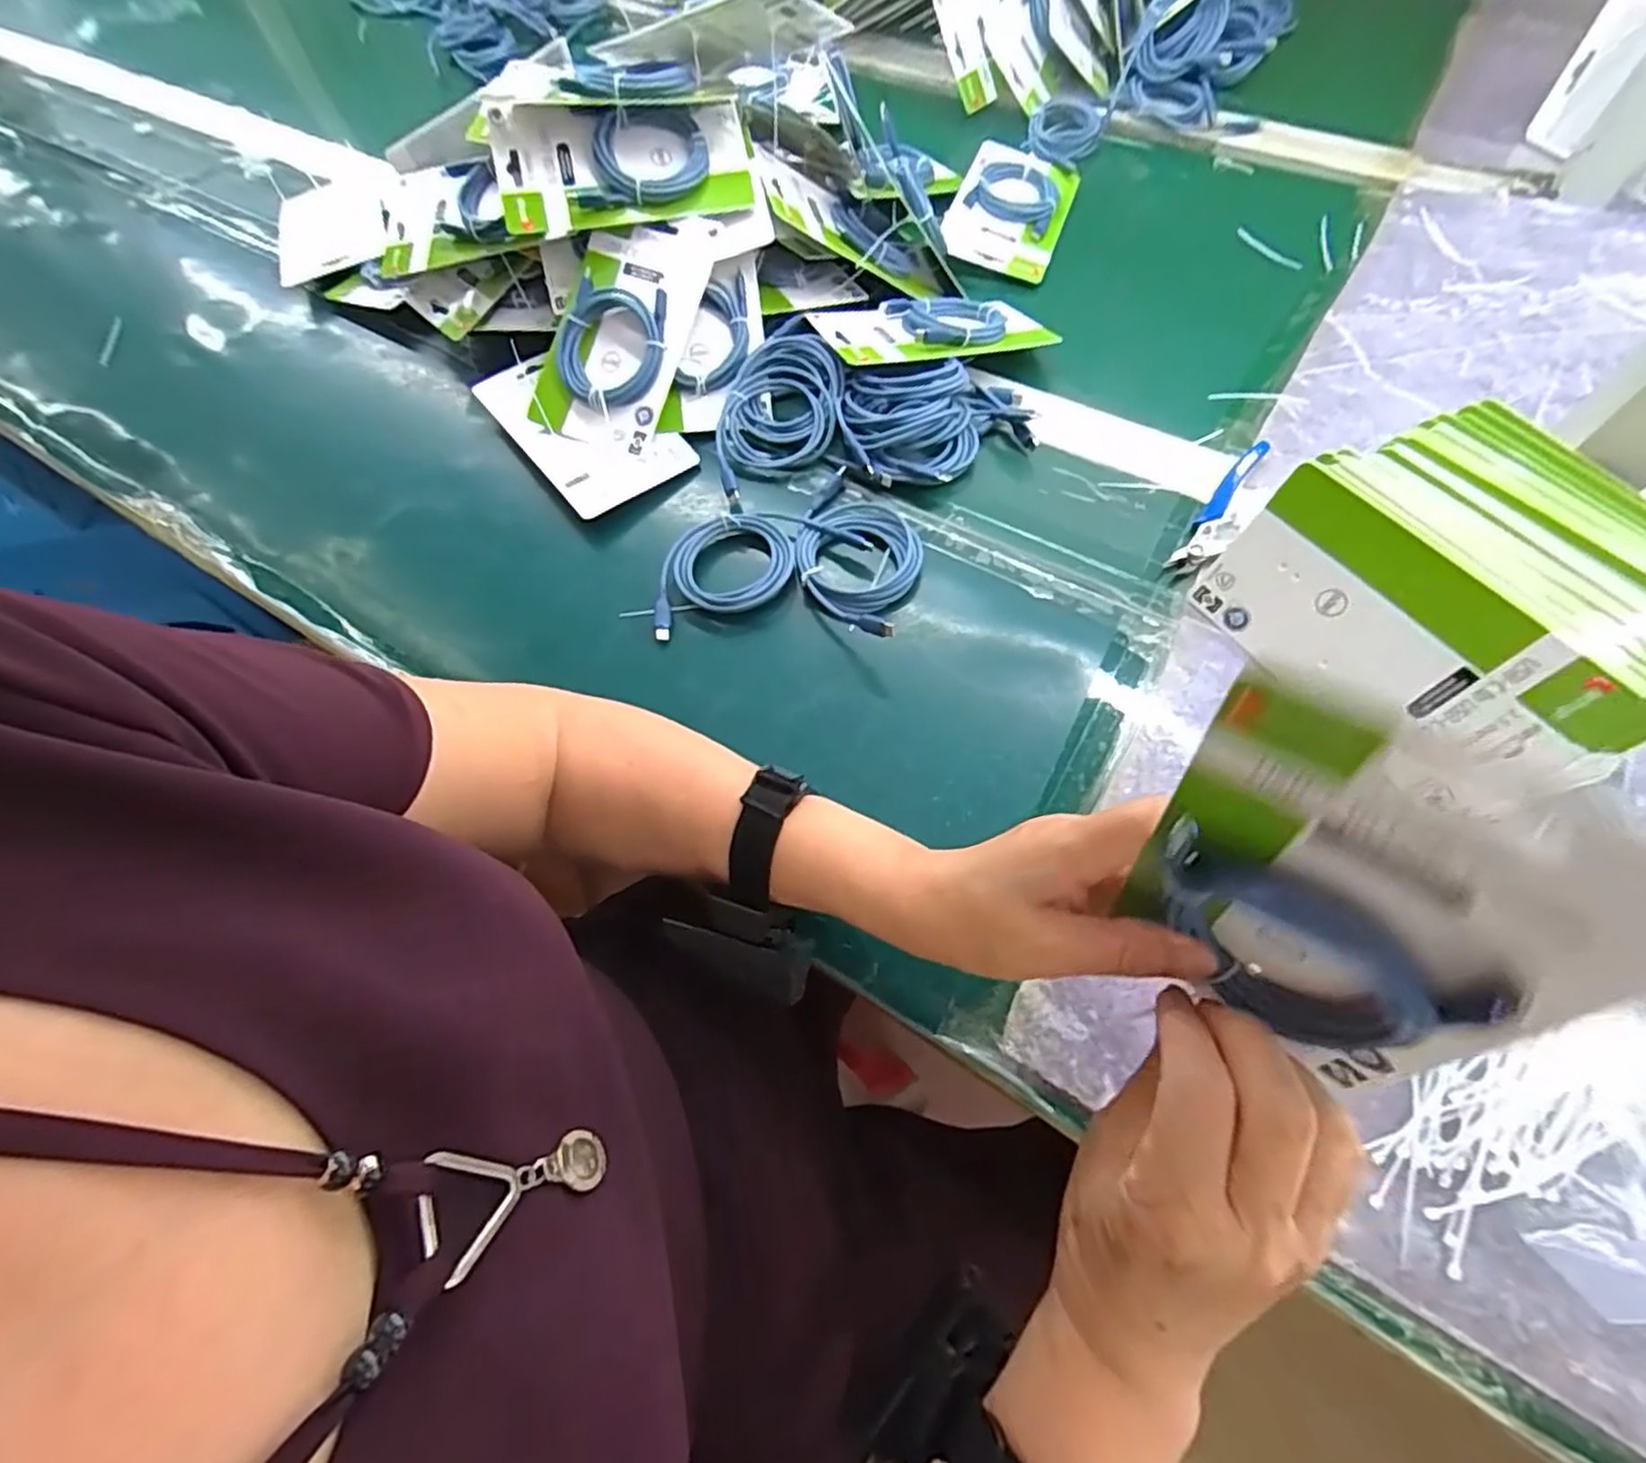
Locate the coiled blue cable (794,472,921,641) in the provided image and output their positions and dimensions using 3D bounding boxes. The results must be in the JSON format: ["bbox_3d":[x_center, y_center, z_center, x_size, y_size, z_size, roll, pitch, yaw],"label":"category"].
[{"bbox_3d":[0.021,-0.122,0.467,0.088,0.028,0.132,16,65,12],"label":"coiled blue cable"}]

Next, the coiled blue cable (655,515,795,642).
[{"bbox_3d":[-0.072,-0.112,0.479,0.104,0.014,0.069,-21,64,-7],"label":"coiled blue cable"}]

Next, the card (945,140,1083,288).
[{"bbox_3d":[0.171,-0.481,0.641,0.098,0.024,0.167,16,65,11],"label":"card"}]

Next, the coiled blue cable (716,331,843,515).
[{"bbox_3d":[-0.033,-0.229,0.516,0.085,0.038,0.134,4,63,6],"label":"coiled blue cable"}]

